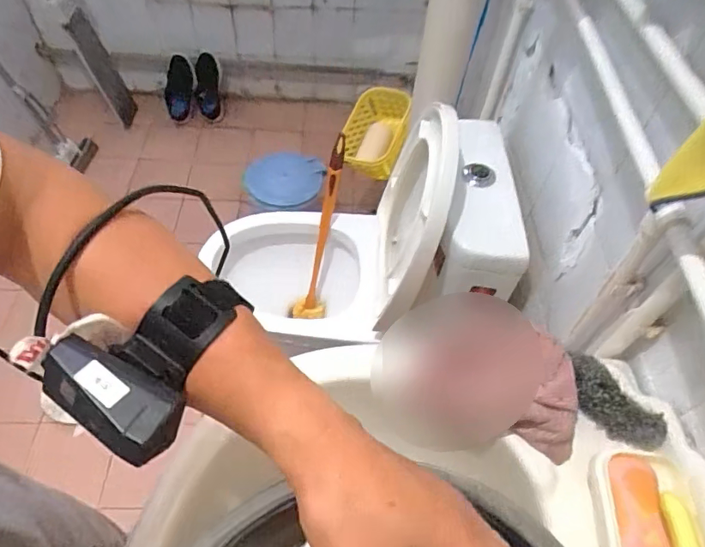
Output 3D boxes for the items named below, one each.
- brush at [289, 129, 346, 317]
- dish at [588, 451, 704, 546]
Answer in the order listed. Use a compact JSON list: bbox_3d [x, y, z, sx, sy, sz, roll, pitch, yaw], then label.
[{"bbox_3d":[-0.067,-0.090,1.196,0.072,0.496,0.057,19,31,9],"label":"brush"},{"bbox_3d":[0.256,0.217,0.428,0.078,0.034,0.115,5,54,-1],"label":"dish"}]

